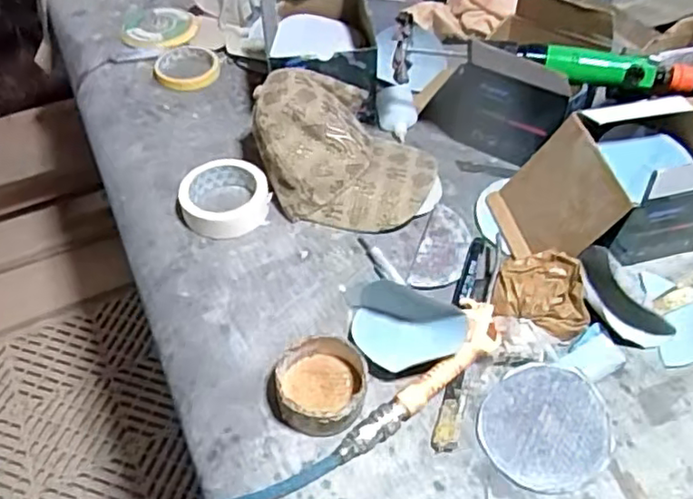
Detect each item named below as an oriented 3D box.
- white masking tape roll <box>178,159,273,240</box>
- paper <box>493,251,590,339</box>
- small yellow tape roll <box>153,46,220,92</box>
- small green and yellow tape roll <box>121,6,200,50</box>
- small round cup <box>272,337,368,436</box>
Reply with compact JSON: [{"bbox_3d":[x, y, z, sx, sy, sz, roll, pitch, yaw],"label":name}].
[{"bbox_3d":[-0.140,-0.059,0.720,0.098,0.032,0.095,-1,50,1],"label":"white masking tape roll"},{"bbox_3d":[0.197,0.040,0.624,0.092,0.027,0.080,19,66,-1],"label":"paper"},{"bbox_3d":[-0.231,-0.264,0.905,0.093,0.016,0.095,-9,50,-6],"label":"small yellow tape roll"},{"bbox_3d":[-0.289,-0.345,0.972,0.109,0.013,0.129,-4,50,-2],"label":"small green and yellow tape roll"},{"bbox_3d":[-0.024,0.124,0.572,0.082,0.040,0.080,-1,50,1],"label":"small round cup"}]

